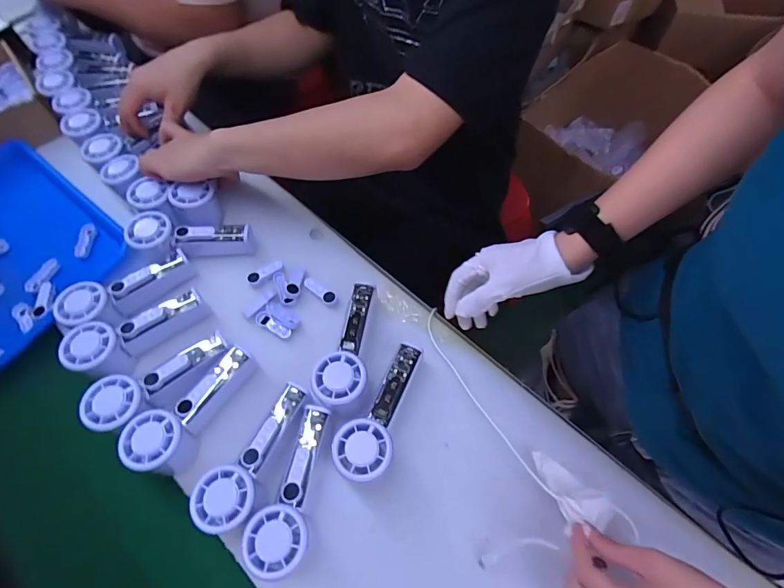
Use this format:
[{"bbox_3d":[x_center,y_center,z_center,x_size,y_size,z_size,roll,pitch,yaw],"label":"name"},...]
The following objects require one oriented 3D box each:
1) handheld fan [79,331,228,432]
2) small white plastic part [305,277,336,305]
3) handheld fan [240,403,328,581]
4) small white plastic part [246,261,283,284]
[{"bbox_3d":[-0.254,0.098,0.462,0.149,0.034,0.056,-30,64,-30],"label":"handheld fan"},{"bbox_3d":[-0.093,-0.005,0.535,0.048,0.005,0.017,35,69,18],"label":"small white plastic part"},{"bbox_3d":[-0.095,0.185,0.405,0.051,0.033,0.149,8,51,7],"label":"handheld fan"},{"bbox_3d":[-0.168,-0.029,0.550,0.049,0.007,0.015,-31,65,-12],"label":"small white plastic part"}]

